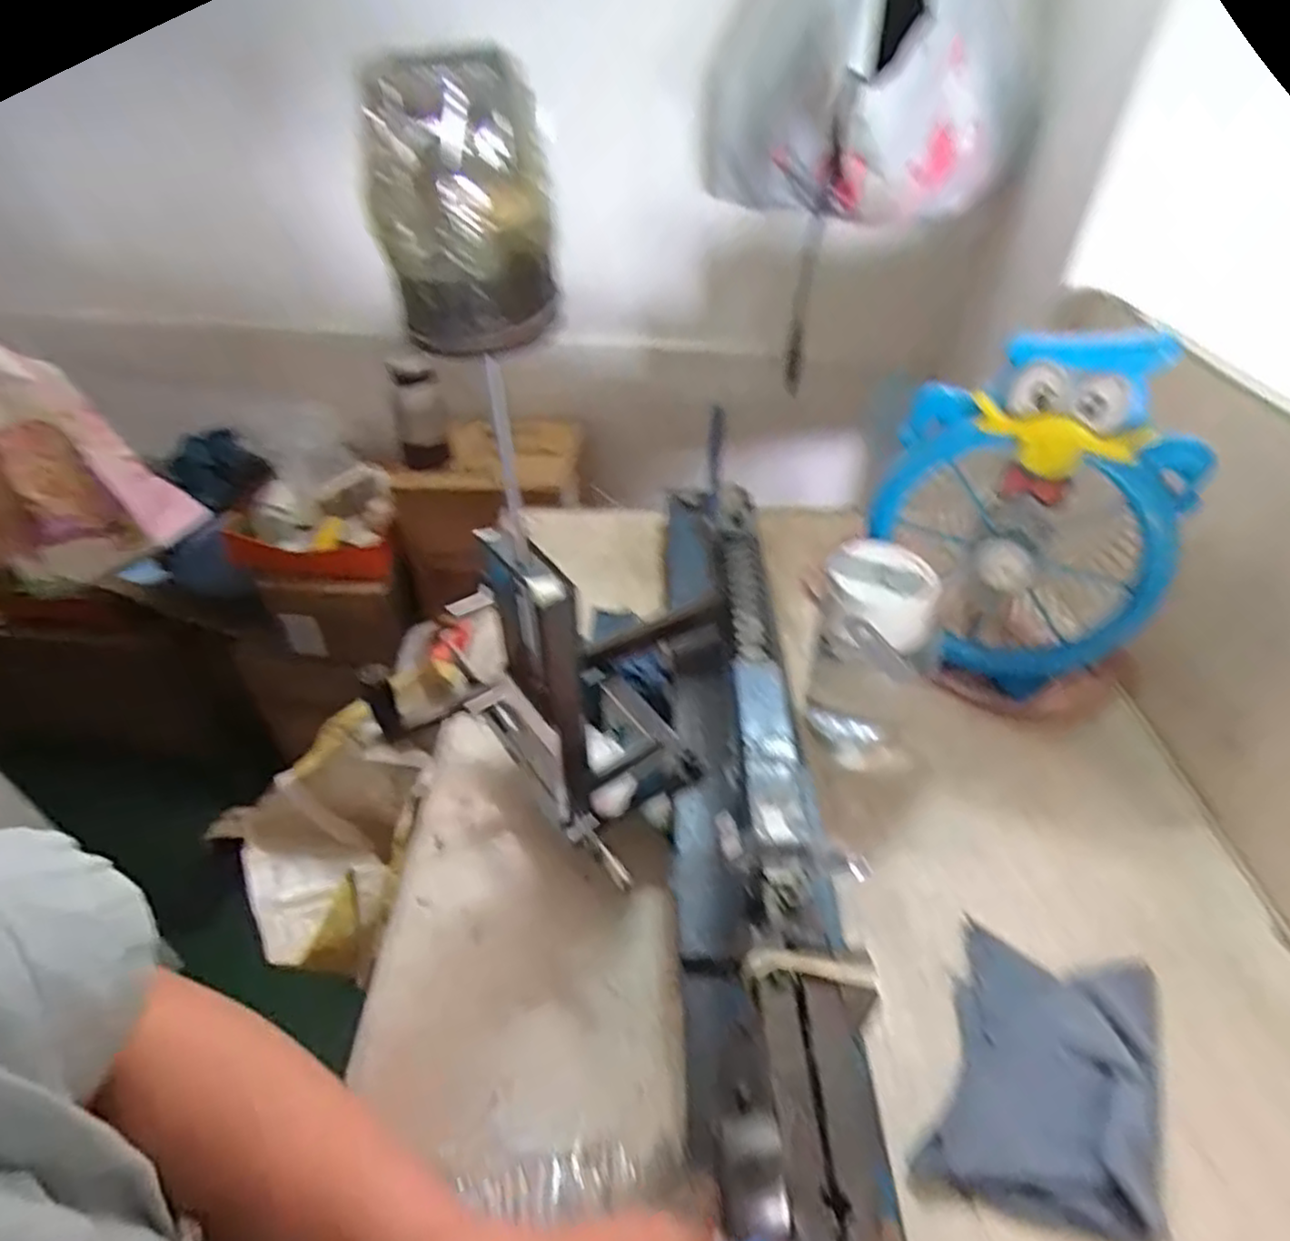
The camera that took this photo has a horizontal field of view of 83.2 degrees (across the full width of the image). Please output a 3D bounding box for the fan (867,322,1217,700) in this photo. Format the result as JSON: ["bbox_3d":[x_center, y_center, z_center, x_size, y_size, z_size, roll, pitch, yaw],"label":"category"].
[{"bbox_3d":[0.303,-0.082,0.594,0.220,0.280,0.104,11,42,12],"label":"fan"}]

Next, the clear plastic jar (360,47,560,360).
[{"bbox_3d":[-0.061,-0.138,0.246,0.058,0.084,0.050,-9,42,-11],"label":"clear plastic jar"}]

